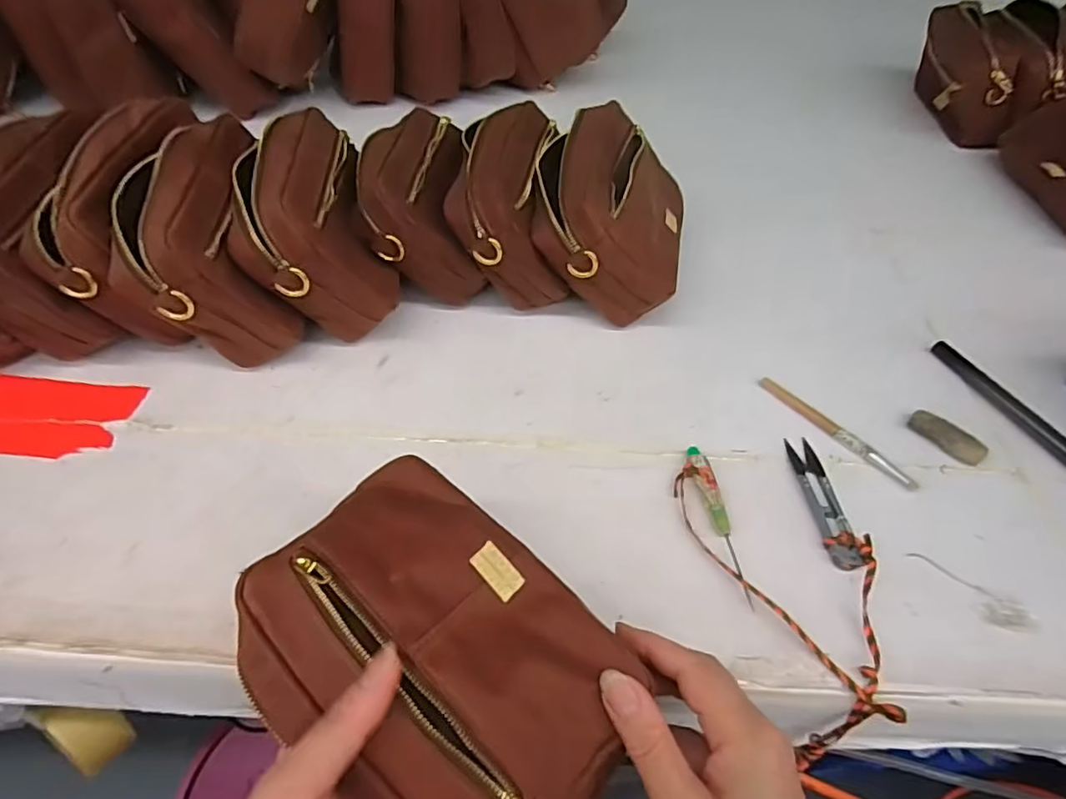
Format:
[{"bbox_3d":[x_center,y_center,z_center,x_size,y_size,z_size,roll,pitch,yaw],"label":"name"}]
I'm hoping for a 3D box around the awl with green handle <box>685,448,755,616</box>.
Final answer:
[{"bbox_3d":[0.122,0.078,0.387,0.017,0.010,0.114,-7,48,-9],"label":"awl with green handle"}]

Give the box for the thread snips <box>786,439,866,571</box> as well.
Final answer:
[{"bbox_3d":[0.197,0.066,0.401,0.024,0.011,0.101,0,47,-3],"label":"thread snips"}]

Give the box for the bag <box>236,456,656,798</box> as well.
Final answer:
[{"bbox_3d":[-0.045,0.116,0.280,0.182,0.039,0.129,33,54,25],"label":"bag"}]

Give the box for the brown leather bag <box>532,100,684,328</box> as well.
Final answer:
[{"bbox_3d":[0.068,-0.167,0.524,0.141,0.075,0.195,34,49,-22],"label":"brown leather bag"}]

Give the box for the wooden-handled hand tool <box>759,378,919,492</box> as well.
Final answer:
[{"bbox_3d":[0.223,0.023,0.444,0.013,0.008,0.127,-28,54,-25],"label":"wooden-handled hand tool"}]

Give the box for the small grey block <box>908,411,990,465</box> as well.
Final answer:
[{"bbox_3d":[0.307,0.028,0.443,0.017,0.012,0.054,-31,55,-28],"label":"small grey block"}]

